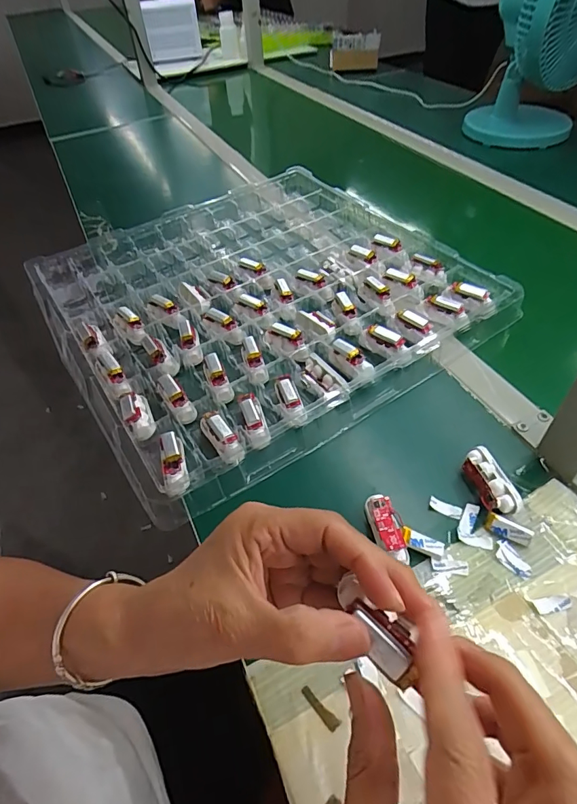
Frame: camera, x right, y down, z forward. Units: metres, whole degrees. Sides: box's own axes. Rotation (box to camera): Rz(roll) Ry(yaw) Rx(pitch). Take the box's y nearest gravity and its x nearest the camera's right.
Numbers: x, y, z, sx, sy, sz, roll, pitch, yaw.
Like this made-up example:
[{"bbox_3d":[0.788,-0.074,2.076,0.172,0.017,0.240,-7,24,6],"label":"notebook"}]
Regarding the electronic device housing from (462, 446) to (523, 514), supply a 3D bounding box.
[{"bbox_3d":[0.167,0.067,0.371,0.027,0.017,0.058,-12,49,-6],"label":"electronic device housing"}]

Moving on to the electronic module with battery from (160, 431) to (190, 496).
[{"bbox_3d":[-0.103,0.052,0.396,0.021,0.015,0.060,-13,50,-7],"label":"electronic module with battery"}]

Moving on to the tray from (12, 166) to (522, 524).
[{"bbox_3d":[-0.044,-0.149,0.574,0.476,0.037,0.488,-28,53,-19],"label":"tray"}]

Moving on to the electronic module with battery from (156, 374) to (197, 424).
[{"bbox_3d":[-0.114,-0.004,0.446,0.020,0.019,0.056,-32,66,-21],"label":"electronic module with battery"}]

